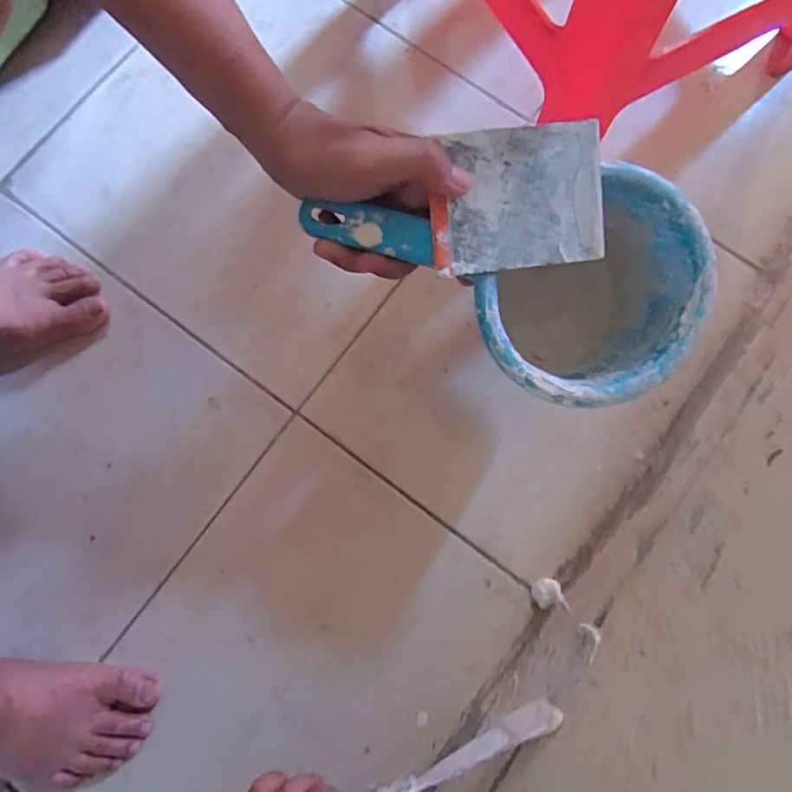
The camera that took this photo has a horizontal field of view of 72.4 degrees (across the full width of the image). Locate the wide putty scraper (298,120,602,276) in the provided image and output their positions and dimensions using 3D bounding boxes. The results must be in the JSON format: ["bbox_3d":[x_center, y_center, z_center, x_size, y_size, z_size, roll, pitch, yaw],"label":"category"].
[{"bbox_3d":[0.034,-0.111,0.323,0.174,0.013,0.078,-7,102,1],"label":"wide putty scraper"}]

